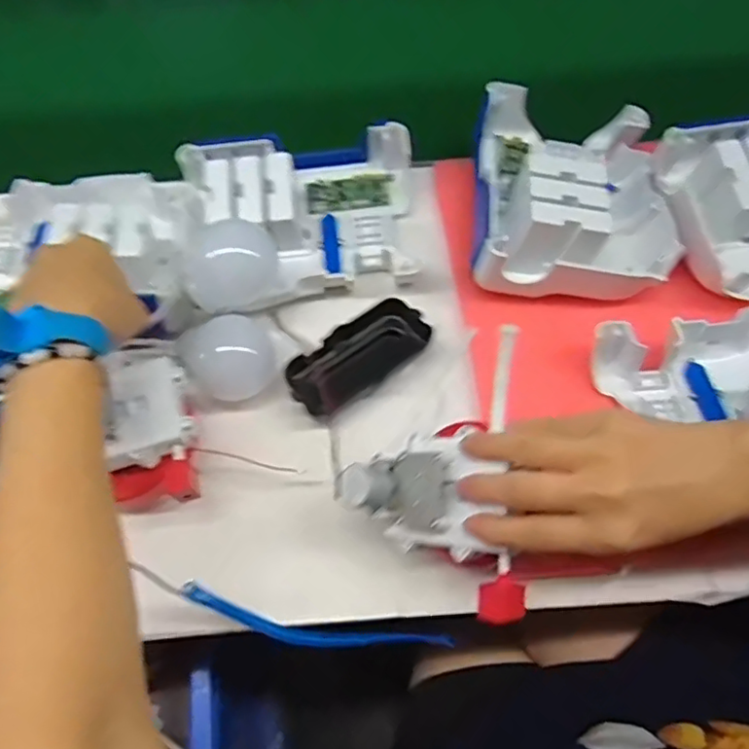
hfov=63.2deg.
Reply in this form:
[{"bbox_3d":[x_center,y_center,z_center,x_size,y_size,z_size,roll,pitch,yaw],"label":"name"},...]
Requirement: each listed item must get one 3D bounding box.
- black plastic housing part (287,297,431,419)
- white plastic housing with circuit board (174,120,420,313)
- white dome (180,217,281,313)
[{"bbox_3d":[-0.013,-0.014,0.447,0.107,0.016,0.048,-38,65,-18],"label":"black plastic housing part"},{"bbox_3d":[-0.055,-0.129,0.488,0.176,0.065,0.138,-10,59,-3],"label":"white plastic housing with circuit board"},{"bbox_3d":[-0.108,-0.084,0.440,0.067,0.044,0.057,-31,63,-14],"label":"white dome"}]

